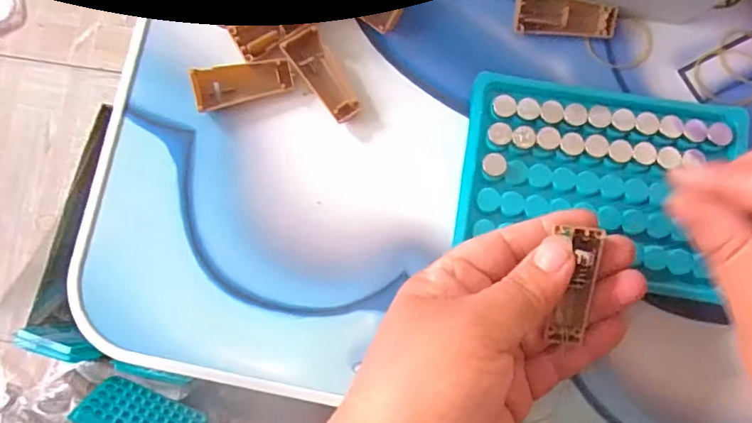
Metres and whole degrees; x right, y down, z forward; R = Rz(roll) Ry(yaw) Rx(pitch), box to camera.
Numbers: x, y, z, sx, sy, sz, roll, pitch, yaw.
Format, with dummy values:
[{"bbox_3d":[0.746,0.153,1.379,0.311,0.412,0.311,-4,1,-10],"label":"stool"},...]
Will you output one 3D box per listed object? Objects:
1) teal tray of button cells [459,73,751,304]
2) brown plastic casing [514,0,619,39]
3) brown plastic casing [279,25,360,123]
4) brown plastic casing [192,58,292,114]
[{"bbox_3d":[0.108,-0.017,0.261,0.129,0.014,0.100,8,82,2],"label":"teal tray of button cells"},{"bbox_3d":[0.098,-0.101,0.276,0.051,0.011,0.019,4,82,2],"label":"brown plastic casing"},{"bbox_3d":[-0.026,-0.070,0.274,0.020,0.011,0.049,-36,83,-4],"label":"brown plastic casing"},{"bbox_3d":[-0.068,-0.067,0.275,0.050,0.013,0.017,-14,82,-1],"label":"brown plastic casing"}]

